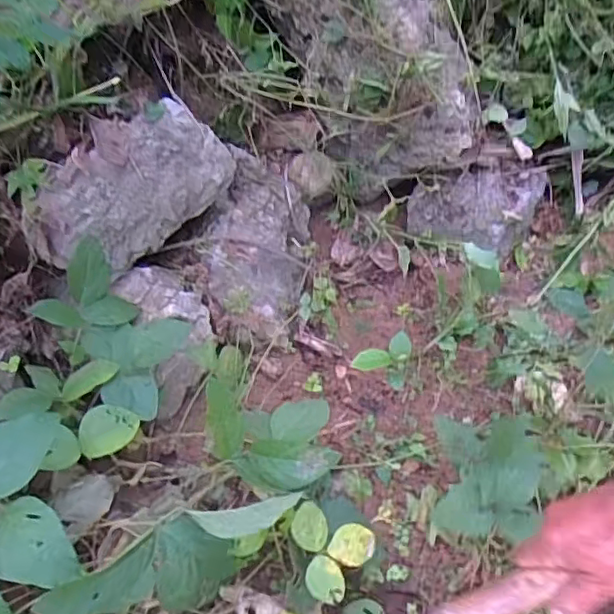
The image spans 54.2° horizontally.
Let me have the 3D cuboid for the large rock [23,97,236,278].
[{"bbox_3d":[-0.265,-0.176,0.896,0.299,0.157,0.117,-37,57,-27],"label":"large rock"}]

